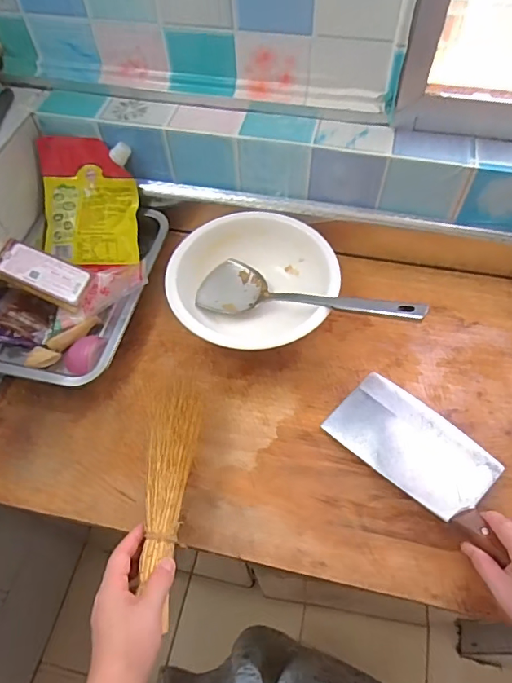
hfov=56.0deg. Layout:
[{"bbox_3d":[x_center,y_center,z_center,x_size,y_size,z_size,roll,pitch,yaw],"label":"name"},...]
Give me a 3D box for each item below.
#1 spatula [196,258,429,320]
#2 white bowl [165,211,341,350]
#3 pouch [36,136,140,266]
[{"bbox_3d":[0.060,-0.059,0.605,0.305,0.030,0.082,9,55,35],"label":"spatula"},{"bbox_3d":[-0.005,-0.076,0.653,0.212,0.080,0.196,-1,58,1],"label":"white bowl"},{"bbox_3d":[-0.237,-0.195,0.680,0.133,0.035,0.175,0,93,3],"label":"pouch"}]

